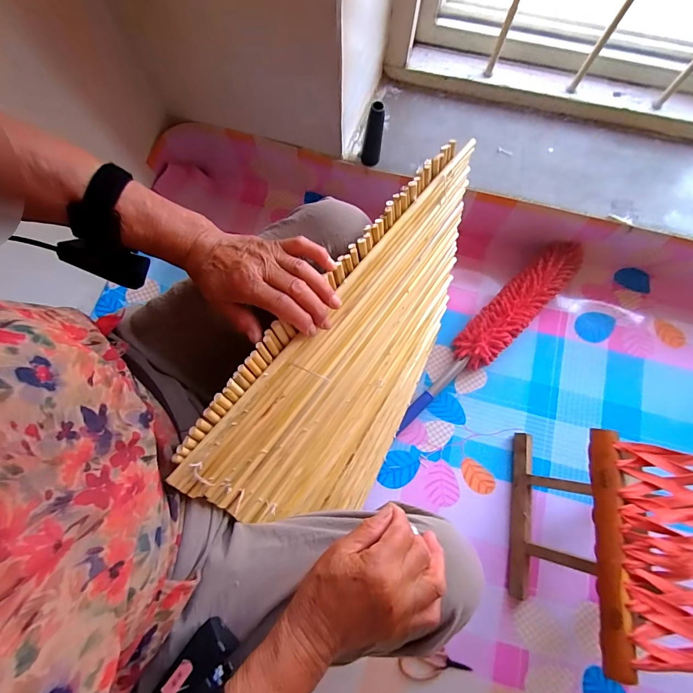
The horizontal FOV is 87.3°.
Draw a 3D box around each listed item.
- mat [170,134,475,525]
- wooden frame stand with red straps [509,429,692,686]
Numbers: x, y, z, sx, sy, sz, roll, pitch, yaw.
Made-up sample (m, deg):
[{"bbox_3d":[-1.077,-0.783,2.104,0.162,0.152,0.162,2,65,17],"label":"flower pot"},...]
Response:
[{"bbox_3d":[0.039,0.028,0.497,0.041,0.386,0.451,27,70,28],"label":"mat"},{"bbox_3d":[0.434,0.298,0.569,0.243,0.259,0.283,11,74,3],"label":"wooden frame stand with red straps"}]

